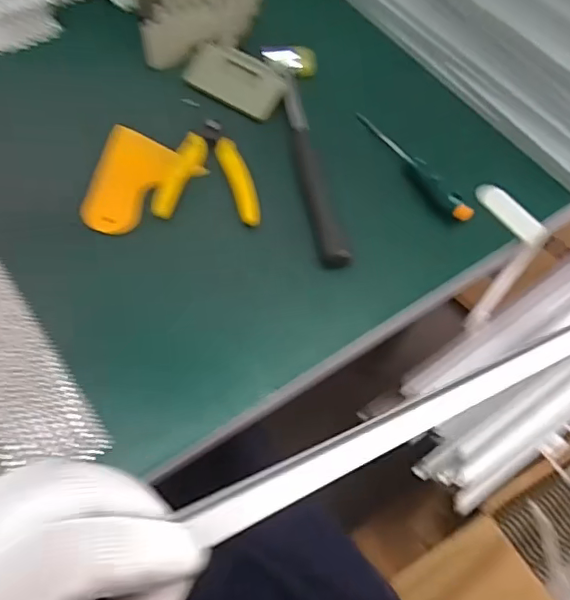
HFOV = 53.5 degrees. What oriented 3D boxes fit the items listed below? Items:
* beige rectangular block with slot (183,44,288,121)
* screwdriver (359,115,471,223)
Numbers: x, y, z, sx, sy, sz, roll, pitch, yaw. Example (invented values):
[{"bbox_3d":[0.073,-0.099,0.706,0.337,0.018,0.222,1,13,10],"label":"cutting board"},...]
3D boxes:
[{"bbox_3d":[-0.045,-0.203,0.521,0.090,0.008,0.054,30,79,4],"label":"beige rectangular block with slot"},{"bbox_3d":[0.108,-0.120,0.494,0.017,0.019,0.146,-29,67,-20],"label":"screwdriver"}]

